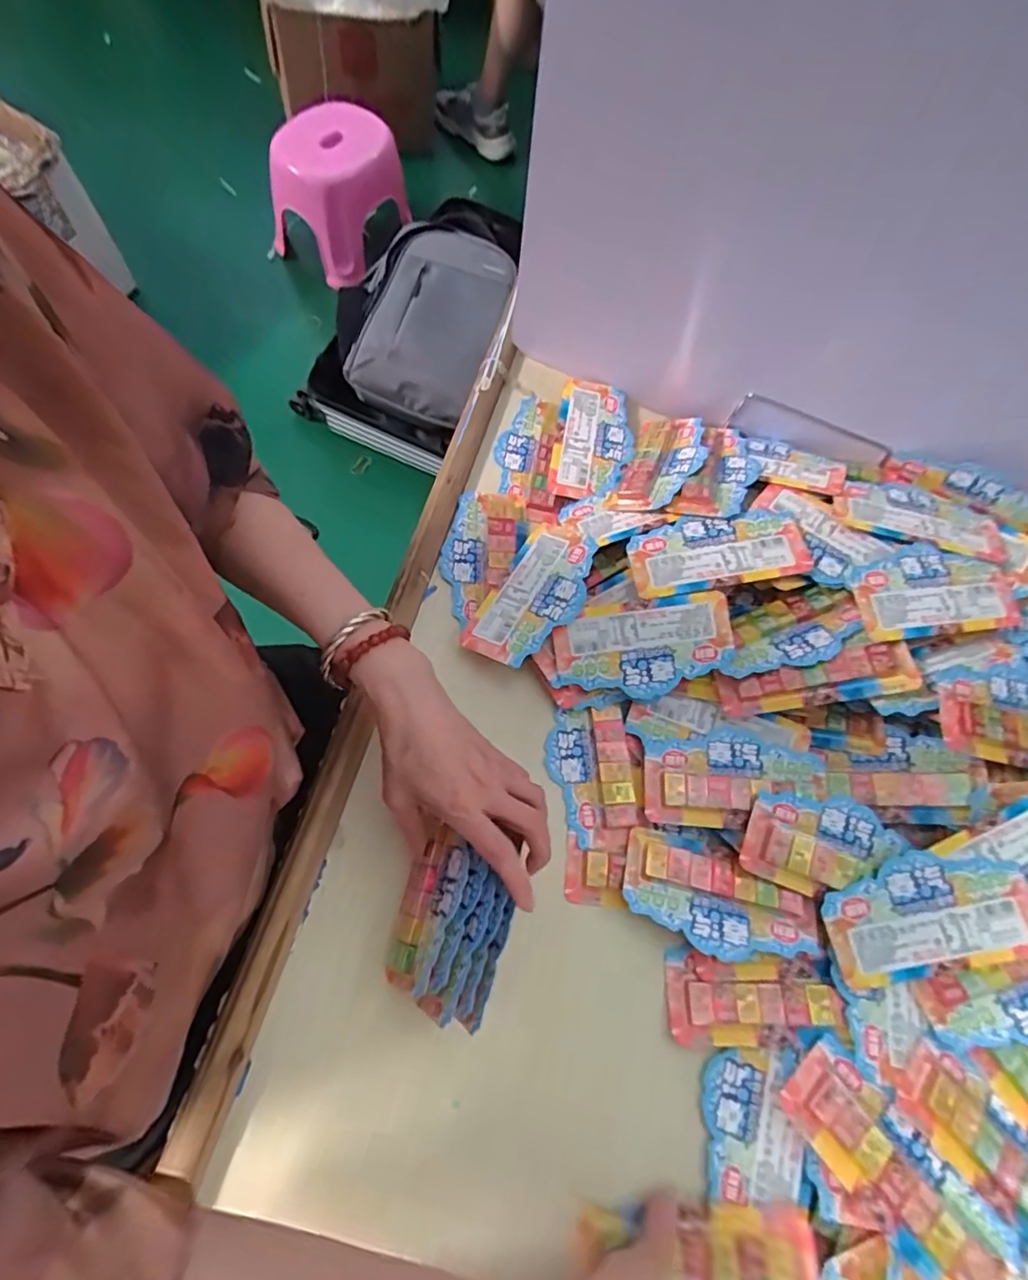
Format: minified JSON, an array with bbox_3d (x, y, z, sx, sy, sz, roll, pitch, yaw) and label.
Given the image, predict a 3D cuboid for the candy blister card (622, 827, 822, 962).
[{"bbox_3d":[0.155,0.202,0.437,0.146,0.016,0.064,25,69,2],"label":"candy blister card"}]

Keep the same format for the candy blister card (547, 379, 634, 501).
[{"bbox_3d":[0.081,-0.205,0.584,0.077,0.008,0.146,11,69,-3],"label":"candy blister card"}]

